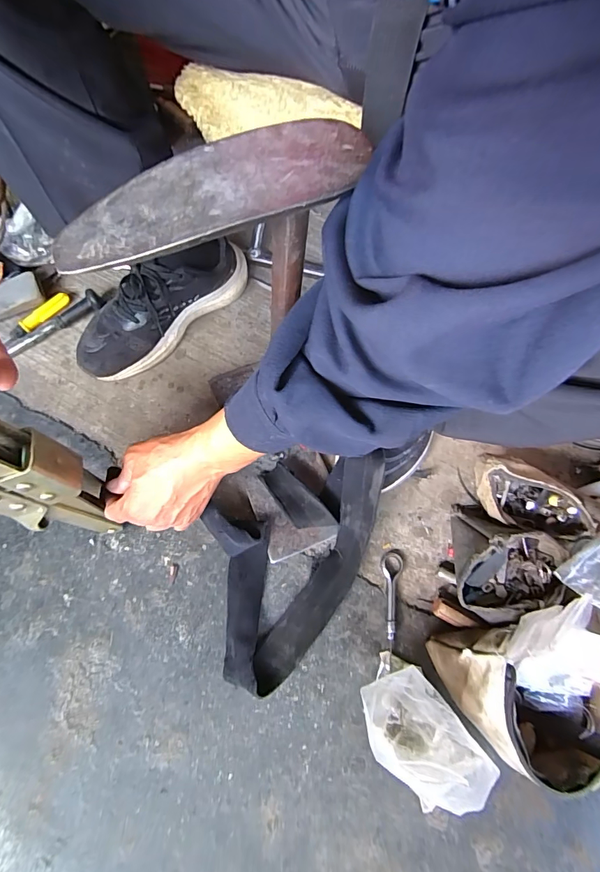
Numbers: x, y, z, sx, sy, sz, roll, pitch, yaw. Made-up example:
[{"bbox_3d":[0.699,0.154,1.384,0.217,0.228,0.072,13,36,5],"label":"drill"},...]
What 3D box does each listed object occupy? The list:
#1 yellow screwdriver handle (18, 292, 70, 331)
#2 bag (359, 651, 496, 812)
[{"bbox_3d":[-0.355,-0.174,0.572,0.013,0.010,0.077,34,69,12],"label":"yellow screwdriver handle"},{"bbox_3d":[0.101,0.264,0.374,0.079,0.094,0.103,-29,72,-13],"label":"bag"}]

